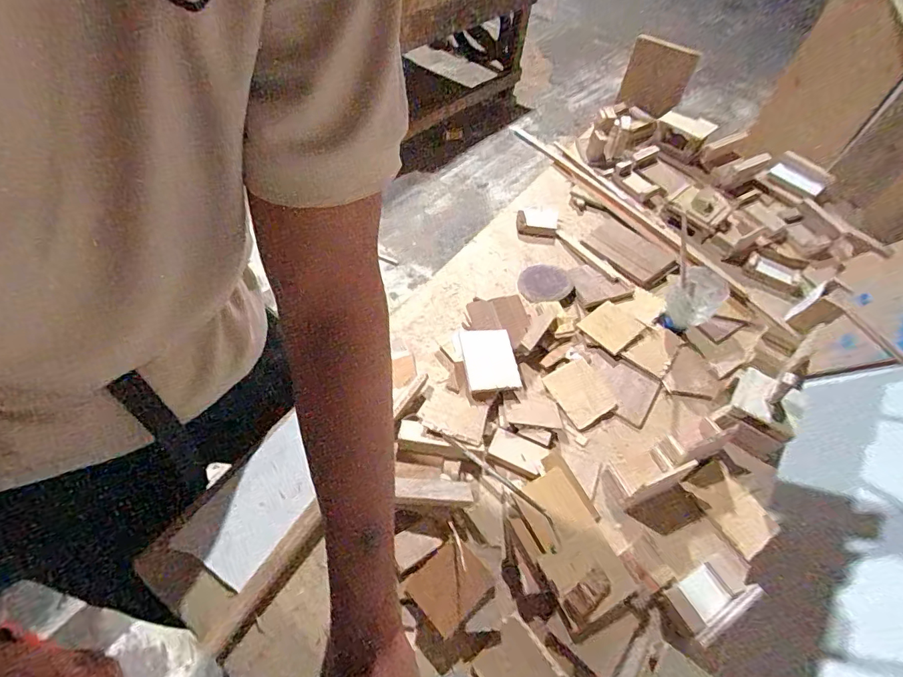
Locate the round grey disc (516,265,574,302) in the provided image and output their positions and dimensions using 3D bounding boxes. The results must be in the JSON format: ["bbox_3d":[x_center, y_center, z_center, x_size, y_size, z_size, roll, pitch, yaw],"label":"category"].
[{"bbox_3d":[0.145,-0.088,0.718,0.089,0.006,0.077,-17,57,-15],"label":"round grey disc"}]

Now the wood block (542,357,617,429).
[{"bbox_3d":[0.172,0.070,0.607,0.075,0.008,0.083,-22,58,-18],"label":"wood block"}]

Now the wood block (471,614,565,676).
[{"bbox_3d":[0.061,0.310,0.423,0.059,0.009,0.071,-34,63,-24],"label":"wood block"}]

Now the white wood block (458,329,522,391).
[{"bbox_3d":[0.048,0.028,0.592,0.065,0.030,0.099,-5,55,-6],"label":"white wood block"}]

